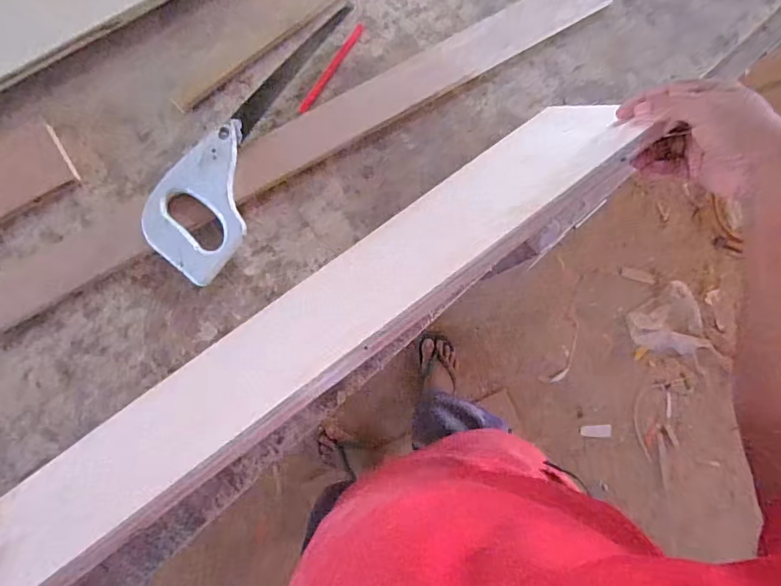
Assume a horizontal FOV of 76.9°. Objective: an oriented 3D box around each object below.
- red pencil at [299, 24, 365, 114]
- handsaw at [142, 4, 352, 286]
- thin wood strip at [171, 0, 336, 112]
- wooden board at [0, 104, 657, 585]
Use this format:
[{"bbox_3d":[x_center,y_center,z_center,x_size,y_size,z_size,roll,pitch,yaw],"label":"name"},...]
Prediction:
[{"bbox_3d":[-0.068,-0.267,0.583,0.011,0.004,0.129,33,82,-3],"label":"red pencil"},{"bbox_3d":[-0.165,-0.190,0.555,0.108,0.034,0.364,24,83,-4],"label":"handsaw"},{"bbox_3d":[-0.113,-0.334,0.588,0.353,0.010,0.029,-42,91,-8],"label":"thin wood strip"},{"bbox_3d":[-0.074,0.030,0.473,0.707,0.201,0.016,-36,120,-6],"label":"wooden board"}]

